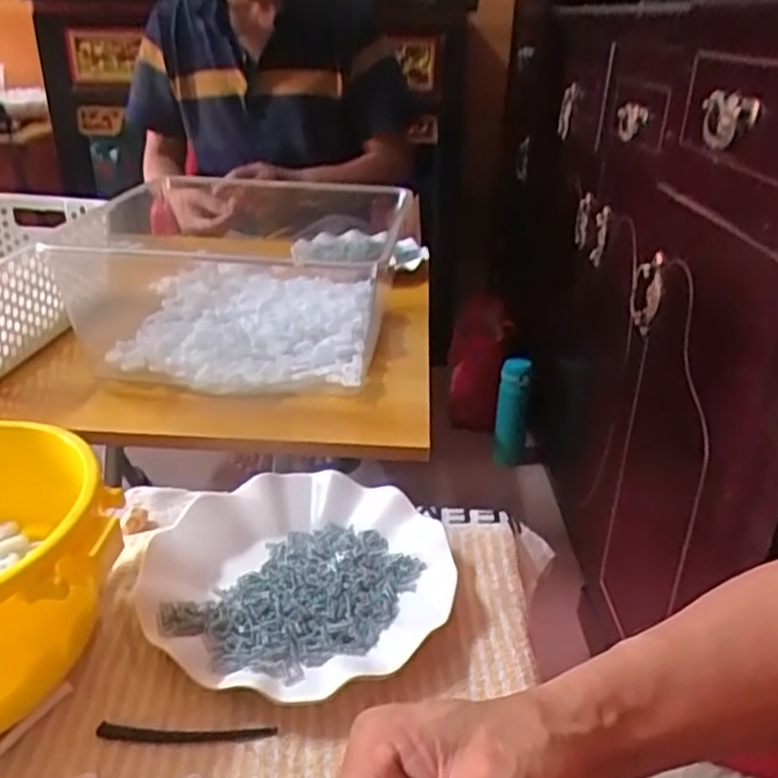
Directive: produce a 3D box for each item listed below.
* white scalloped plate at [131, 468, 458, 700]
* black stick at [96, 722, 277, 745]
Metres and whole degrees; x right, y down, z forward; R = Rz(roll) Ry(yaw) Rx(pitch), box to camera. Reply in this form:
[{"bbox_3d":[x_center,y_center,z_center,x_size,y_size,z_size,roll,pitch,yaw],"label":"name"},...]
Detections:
[{"bbox_3d":[-0.055,0.113,0.446,0.178,0.024,0.177,2,27,-1],"label":"white scalloped plate"},{"bbox_3d":[-0.099,0.169,0.358,0.085,0.005,0.008,2,27,0],"label":"black stick"}]

